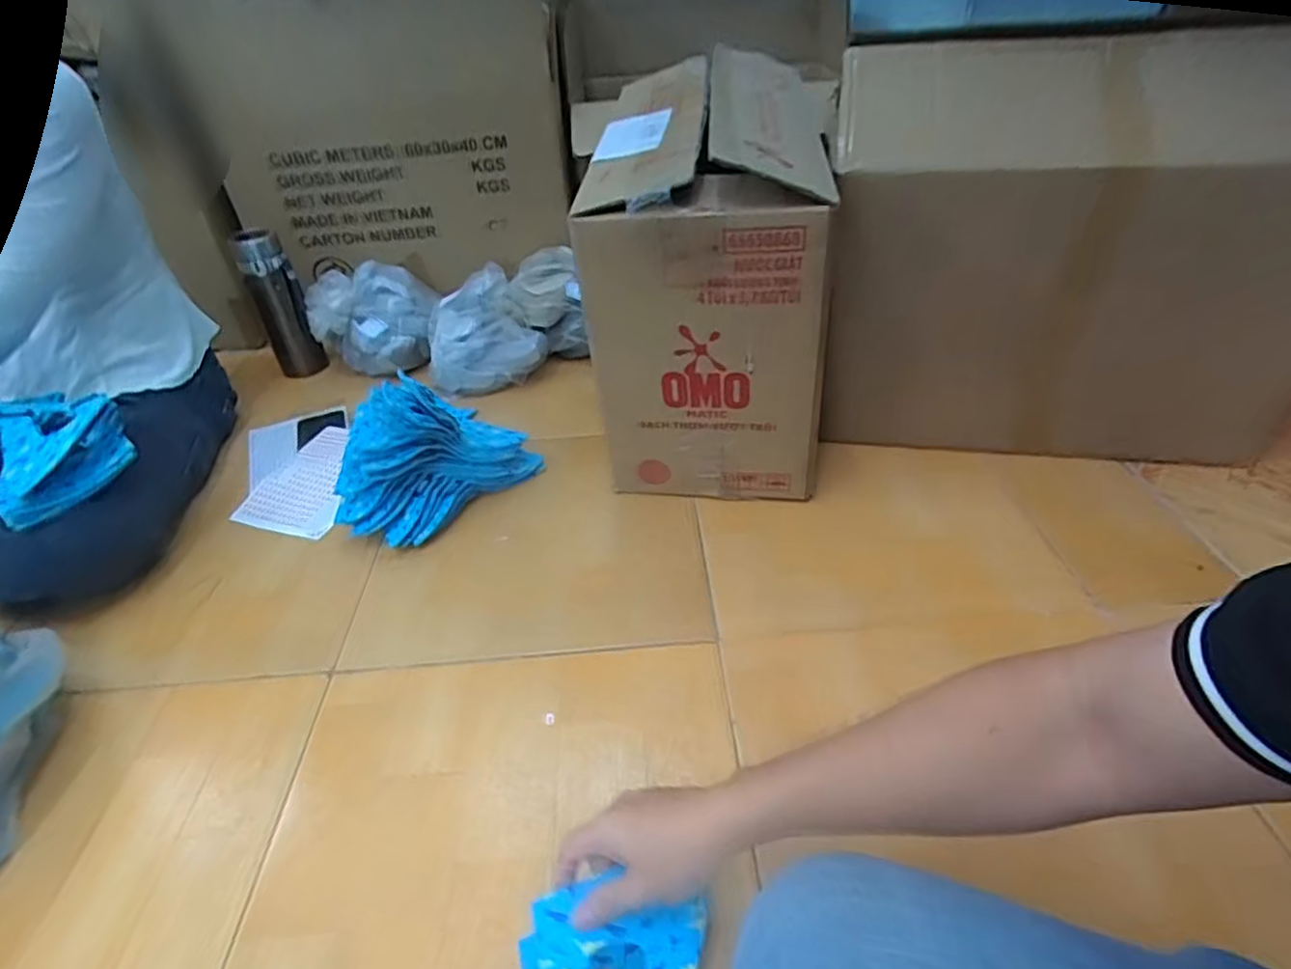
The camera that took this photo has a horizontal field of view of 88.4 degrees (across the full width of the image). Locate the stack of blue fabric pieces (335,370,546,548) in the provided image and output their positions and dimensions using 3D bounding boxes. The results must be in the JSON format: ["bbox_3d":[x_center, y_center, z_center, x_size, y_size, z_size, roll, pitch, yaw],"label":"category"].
[{"bbox_3d":[-0.272,-0.042,0.845,0.123,0.155,0.244,28,48,33],"label":"stack of blue fabric pieces"}]

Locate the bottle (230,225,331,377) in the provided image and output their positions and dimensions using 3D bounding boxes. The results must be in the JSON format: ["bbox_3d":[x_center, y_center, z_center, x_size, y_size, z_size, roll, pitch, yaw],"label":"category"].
[{"bbox_3d":[-0.632,-0.310,1.154,0.072,0.236,0.073,-28,44,-28],"label":"bottle"}]

